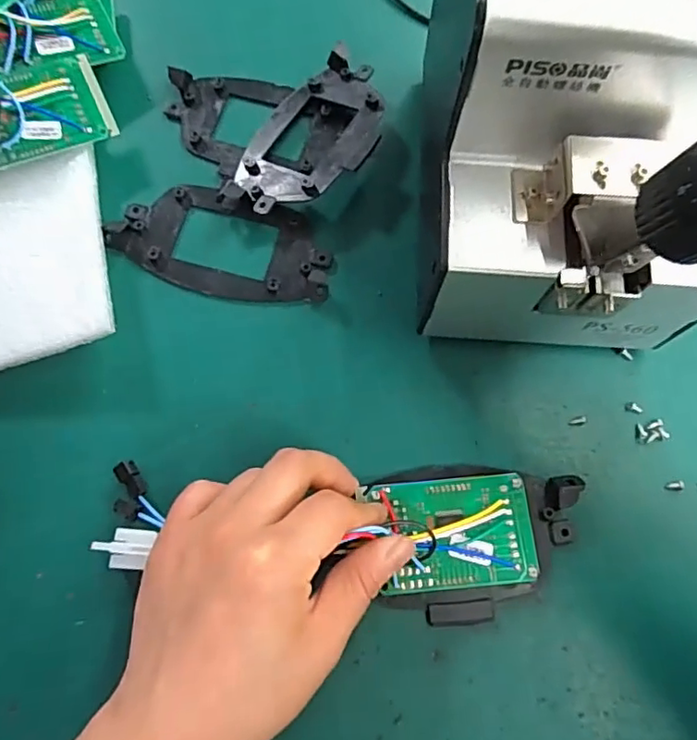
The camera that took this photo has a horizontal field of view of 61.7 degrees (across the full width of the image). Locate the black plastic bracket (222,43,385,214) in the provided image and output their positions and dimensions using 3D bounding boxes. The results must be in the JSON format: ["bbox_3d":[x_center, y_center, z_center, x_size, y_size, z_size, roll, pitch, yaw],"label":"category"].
[{"bbox_3d":[-0.019,-0.134,0.337,0.068,0.018,0.114,23,73,5],"label":"black plastic bracket"}]

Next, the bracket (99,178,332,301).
[{"bbox_3d":[-0.067,-0.071,0.318,0.119,0.014,0.060,17,72,3],"label":"bracket"}]

